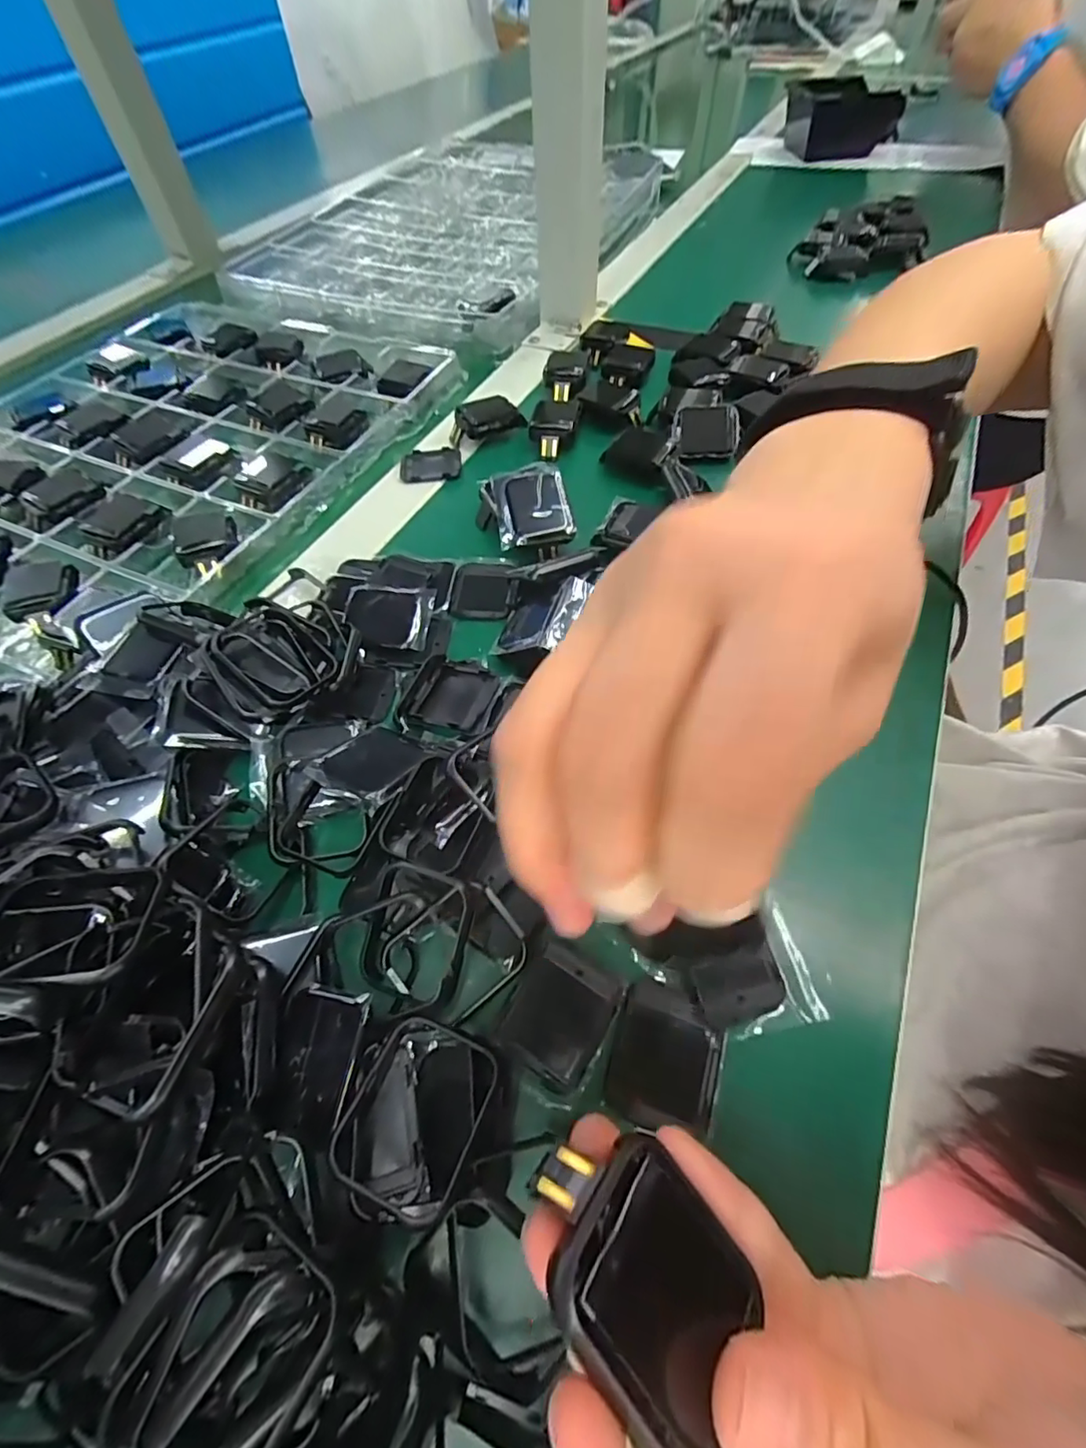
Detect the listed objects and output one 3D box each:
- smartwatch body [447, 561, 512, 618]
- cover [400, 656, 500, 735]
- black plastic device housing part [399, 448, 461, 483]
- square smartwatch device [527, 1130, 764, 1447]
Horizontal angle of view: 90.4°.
[{"bbox_3d":[-0.033,-0.074,0.292,0.031,0.005,0.042,0,57,2],"label":"smartwatch body"},{"bbox_3d":[-0.041,-0.015,0.247,0.042,0.011,0.039,18,60,13],"label":"cover"},{"bbox_3d":[-0.074,-0.171,0.358,0.040,0.004,0.034,-7,57,-2],"label":"black plastic device housing part"},{"bbox_3d":[0.019,0.109,0.108,0.045,0.014,0.036,49,43,-1],"label":"square smartwatch device"}]

